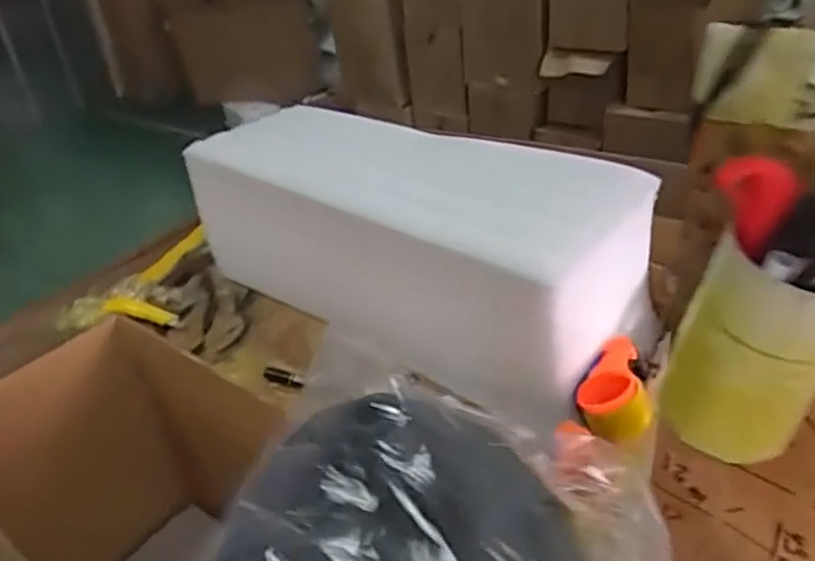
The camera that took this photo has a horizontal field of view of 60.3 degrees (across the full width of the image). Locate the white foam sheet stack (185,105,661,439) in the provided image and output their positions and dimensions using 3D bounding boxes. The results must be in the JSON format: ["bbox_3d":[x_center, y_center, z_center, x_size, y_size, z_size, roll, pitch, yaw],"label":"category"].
[{"bbox_3d":[-0.026,-0.084,1.117,0.745,0.256,0.293,21,42,36],"label":"white foam sheet stack"}]

